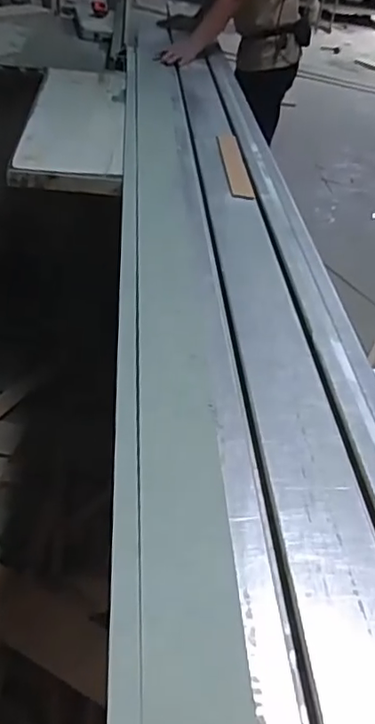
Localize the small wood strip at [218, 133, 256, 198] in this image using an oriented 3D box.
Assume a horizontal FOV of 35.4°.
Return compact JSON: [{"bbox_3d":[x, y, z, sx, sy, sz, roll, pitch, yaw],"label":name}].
[{"bbox_3d":[0.118,-0.502,1.484,0.055,0.005,0.380,2,40,-6],"label":"small wood strip"}]

